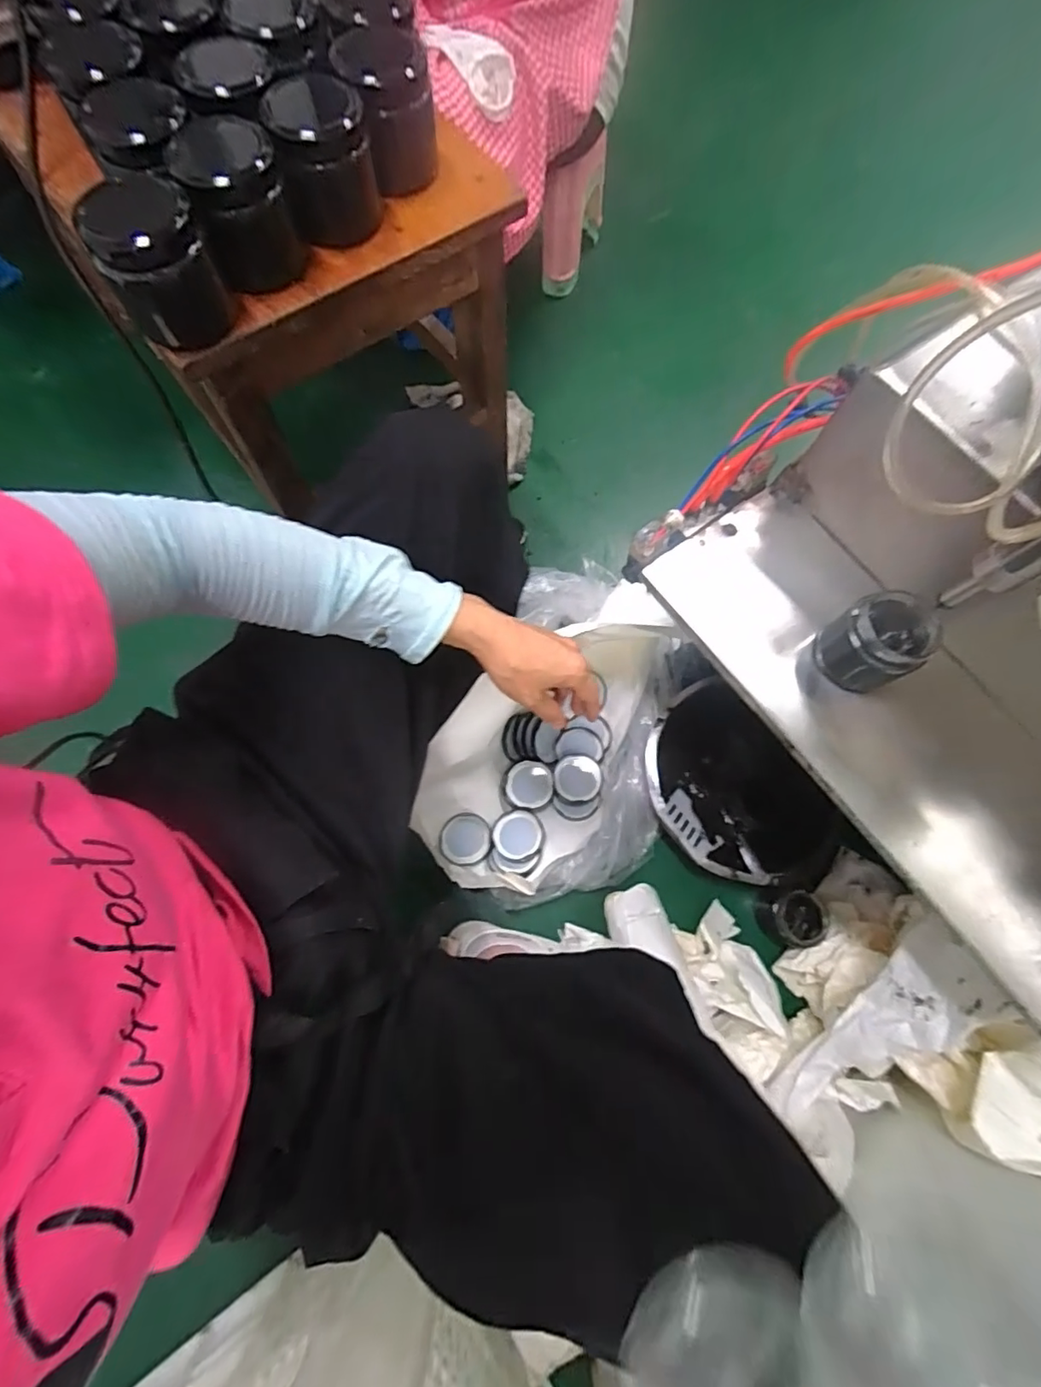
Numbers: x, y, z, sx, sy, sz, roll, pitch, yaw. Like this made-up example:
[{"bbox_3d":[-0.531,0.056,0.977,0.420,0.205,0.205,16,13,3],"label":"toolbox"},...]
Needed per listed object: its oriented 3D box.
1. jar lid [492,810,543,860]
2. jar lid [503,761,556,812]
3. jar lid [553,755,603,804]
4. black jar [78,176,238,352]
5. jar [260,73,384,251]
[{"bbox_3d":[-0.003,0.184,0.711,0.064,0.013,0.064,-4,59,6],"label":"jar lid"},{"bbox_3d":[0.011,0.122,0.738,0.065,0.009,0.065,0,73,-1],"label":"jar lid"},{"bbox_3d":[0.078,0.115,0.743,0.064,0.004,0.063,0,73,-1],"label":"jar lid"},{"bbox_3d":[-0.226,-0.268,0.346,0.060,0.066,0.066,0,73,-1],"label":"black jar"},{"bbox_3d":[-0.135,-0.372,0.386,0.063,0.067,0.068,0,73,-1],"label":"jar"}]

